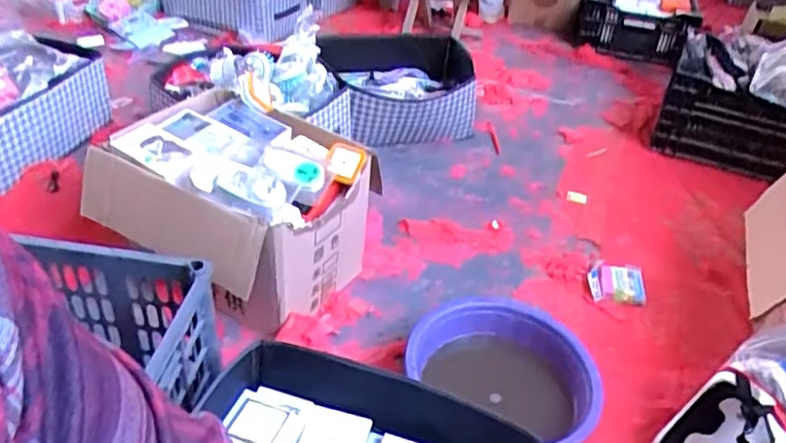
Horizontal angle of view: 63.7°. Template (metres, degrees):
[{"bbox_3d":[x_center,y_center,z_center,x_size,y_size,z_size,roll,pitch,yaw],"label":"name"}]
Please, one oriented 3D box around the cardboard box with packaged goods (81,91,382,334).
[{"bbox_3d":[-0.292,-0.029,1.181,0.433,0.262,0.353,22,40,21],"label":"cardboard box with packaged goods"}]

